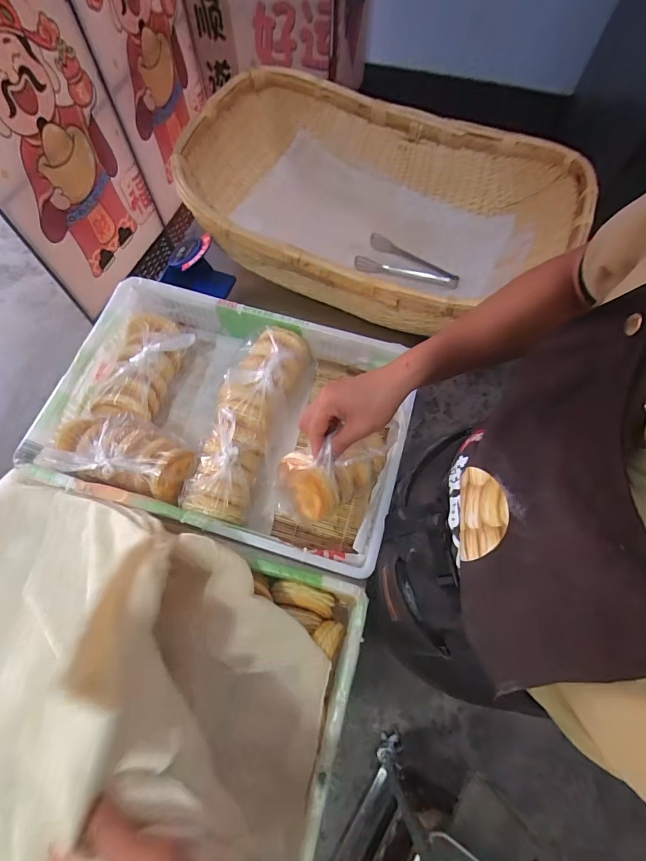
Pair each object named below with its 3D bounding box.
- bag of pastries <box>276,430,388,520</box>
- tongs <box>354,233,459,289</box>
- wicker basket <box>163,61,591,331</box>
[{"bbox_3d":[0.011,0.070,0.551,0.149,0.117,0.085,-1,68,-1],"label":"bag of pastries"},{"bbox_3d":[0.194,-0.392,0.934,0.228,0.034,0.116,11,69,3],"label":"tongs"},{"bbox_3d":[0.087,-0.456,0.904,0.809,0.258,0.488,20,69,7],"label":"wicker basket"}]

